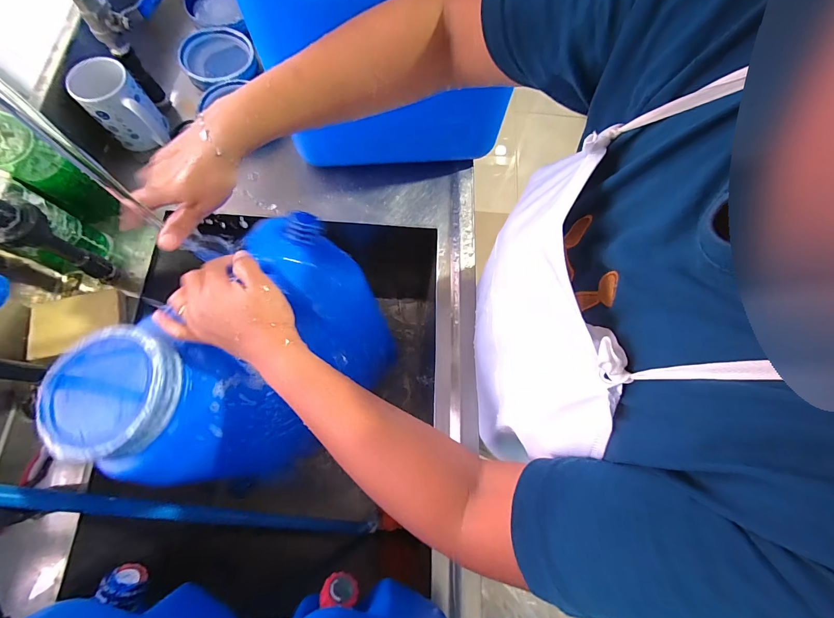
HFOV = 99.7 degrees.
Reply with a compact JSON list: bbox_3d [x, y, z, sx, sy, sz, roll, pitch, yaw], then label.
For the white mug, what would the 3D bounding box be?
[{"bbox_3d":[-0.438,-0.298,0.527,0.082,0.091,0.091,-40,78,-13],"label":"white mug"}]

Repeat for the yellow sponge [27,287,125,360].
[{"bbox_3d":[-0.452,0.017,0.466,0.099,0.019,0.076,-14,74,-7],"label":"yellow sponge"}]

